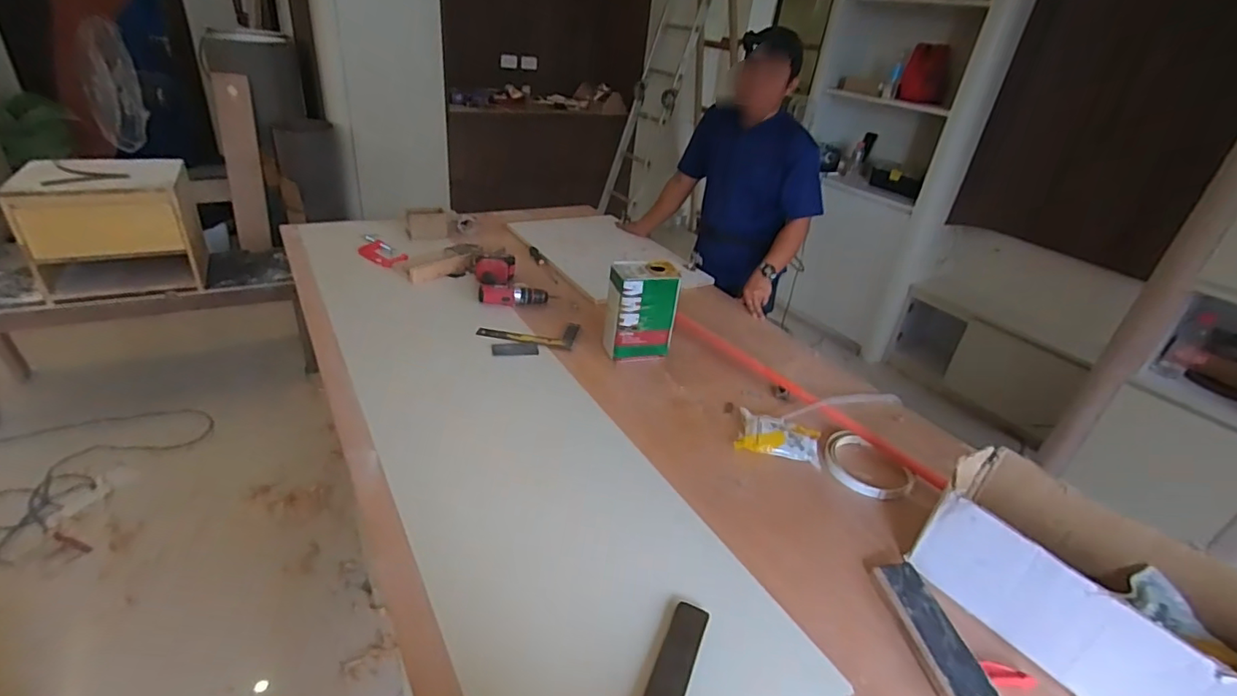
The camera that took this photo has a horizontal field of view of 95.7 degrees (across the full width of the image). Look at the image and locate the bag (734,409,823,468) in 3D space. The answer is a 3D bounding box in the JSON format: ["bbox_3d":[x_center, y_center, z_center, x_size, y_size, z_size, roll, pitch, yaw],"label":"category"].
[{"bbox_3d":[0.335,0.182,1.171,0.172,0.053,0.114,10,32,7],"label":"bag"}]

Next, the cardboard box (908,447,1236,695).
[{"bbox_3d":[0.707,0.366,0.804,0.224,0.168,0.470,-15,37,-33],"label":"cardboard box"}]

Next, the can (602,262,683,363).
[{"bbox_3d":[0.056,-0.089,1.388,0.163,0.220,0.103,-3,32,-17],"label":"can"}]

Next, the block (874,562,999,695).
[{"bbox_3d":[0.454,0.410,0.822,0.072,0.028,0.217,3,31,-4],"label":"block"}]

